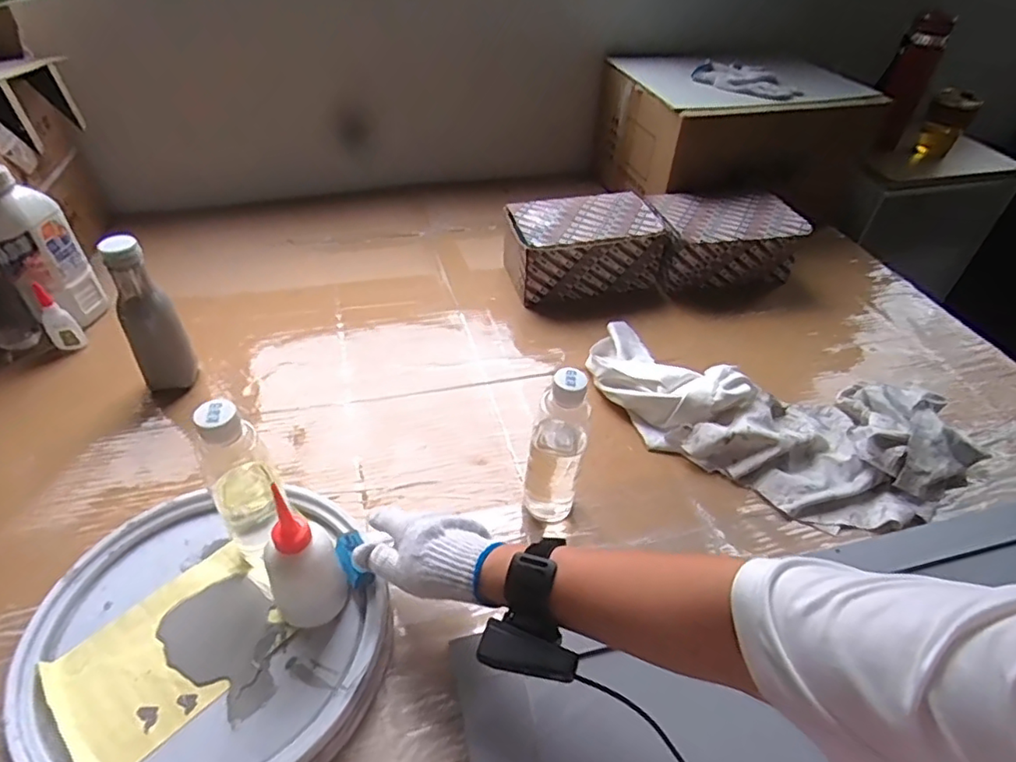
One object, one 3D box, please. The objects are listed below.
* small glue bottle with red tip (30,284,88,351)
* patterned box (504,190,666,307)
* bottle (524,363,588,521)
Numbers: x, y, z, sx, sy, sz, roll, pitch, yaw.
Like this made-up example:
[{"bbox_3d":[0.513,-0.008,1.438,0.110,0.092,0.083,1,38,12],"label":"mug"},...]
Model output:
[{"bbox_3d":[-0.620,-0.083,0.812,0.034,0.099,0.037,-32,50,-33],"label":"small glue bottle with red tip"},{"bbox_3d":[0.121,-0.225,0.982,0.245,0.106,0.150,-13,42,-16],"label":"patterned box"},{"bbox_3d":[0.050,0.064,0.603,0.056,0.193,0.053,4,40,4],"label":"bottle"}]

